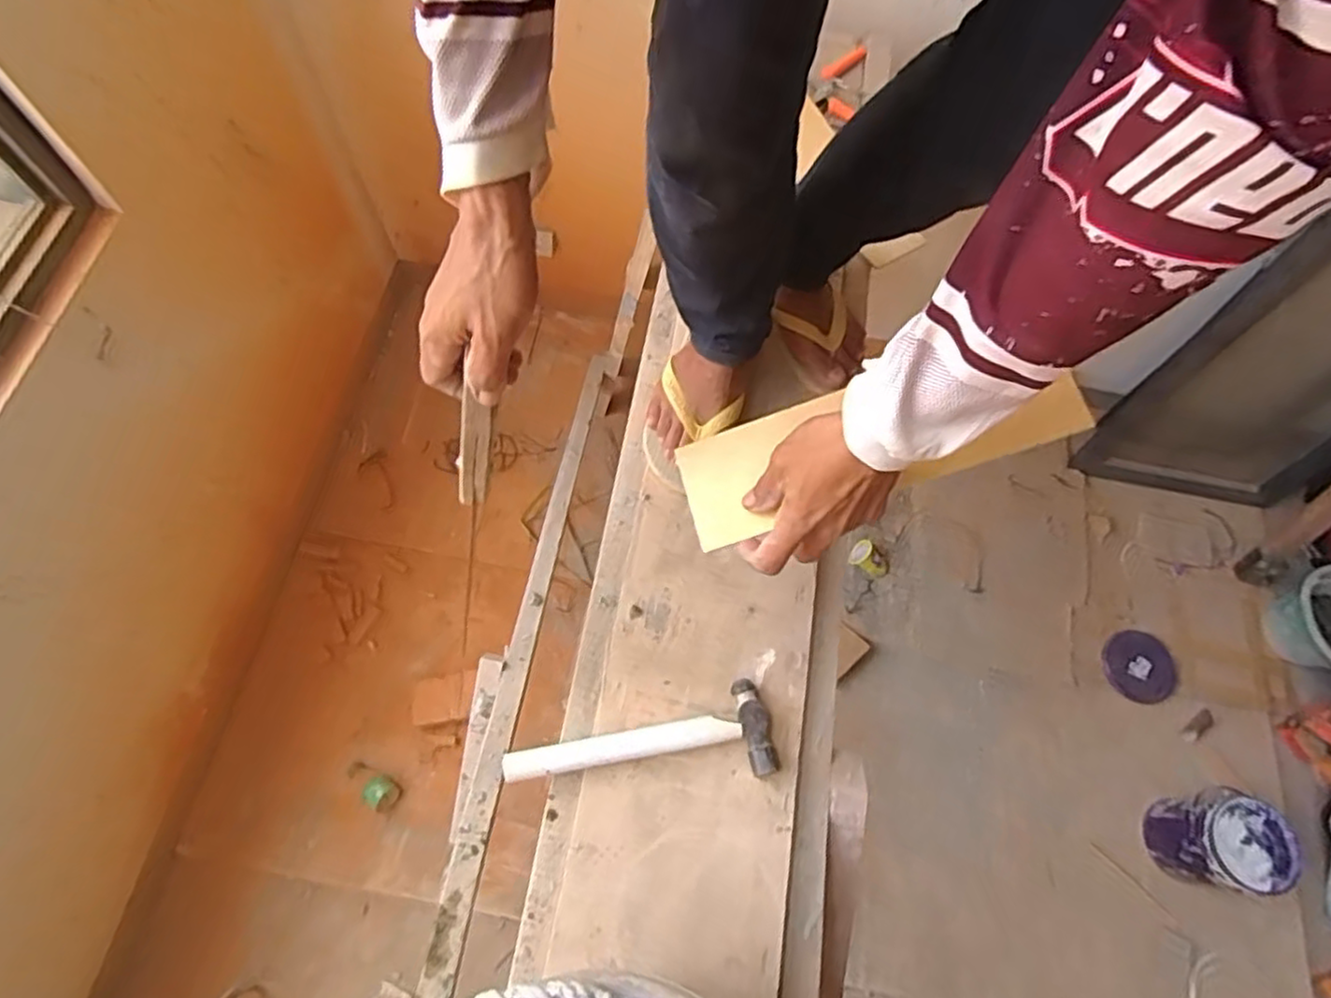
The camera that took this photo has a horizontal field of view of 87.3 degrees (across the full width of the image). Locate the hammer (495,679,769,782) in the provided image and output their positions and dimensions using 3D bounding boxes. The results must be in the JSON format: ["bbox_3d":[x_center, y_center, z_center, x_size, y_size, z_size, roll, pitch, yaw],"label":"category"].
[{"bbox_3d":[-0.025,0.225,0.664,0.246,0.033,0.082,-3,68,-4],"label":"hammer"}]

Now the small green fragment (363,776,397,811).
[{"bbox_3d":[-0.616,0.637,1.507,0.056,0.074,0.063,-37,74,-16],"label":"small green fragment"}]

